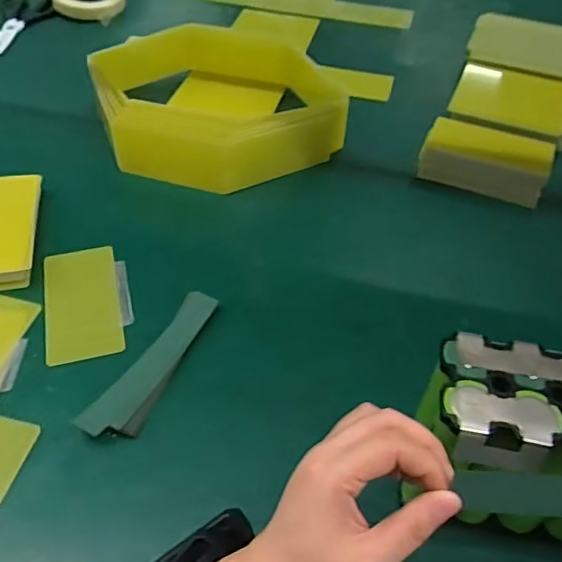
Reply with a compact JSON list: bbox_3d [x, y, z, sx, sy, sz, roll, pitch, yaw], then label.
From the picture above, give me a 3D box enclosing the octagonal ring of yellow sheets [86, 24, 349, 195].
[{"bbox_3d":[-0.088,-0.235,0.724,0.270,0.073,0.289,-18,52,-17],"label":"octagonal ring of yellow sheets"}]

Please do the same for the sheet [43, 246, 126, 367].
[{"bbox_3d":[-0.195,0.020,0.556,0.070,0.004,0.137,-11,50,-11],"label":"sheet"}]

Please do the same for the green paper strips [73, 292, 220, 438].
[{"bbox_3d":[-0.109,0.071,0.498,0.046,0.024,0.162,22,52,16],"label":"green paper strips"}]

